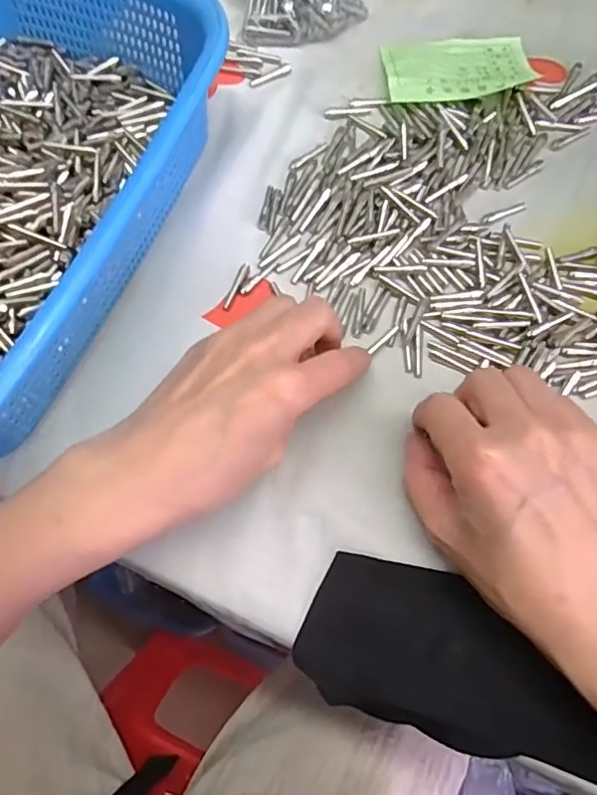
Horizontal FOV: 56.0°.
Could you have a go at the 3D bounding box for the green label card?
[{"bbox_3d":[0.102,-0.212,0.358,0.094,0.011,0.060,-6,72,-1],"label":"green label card"}]

